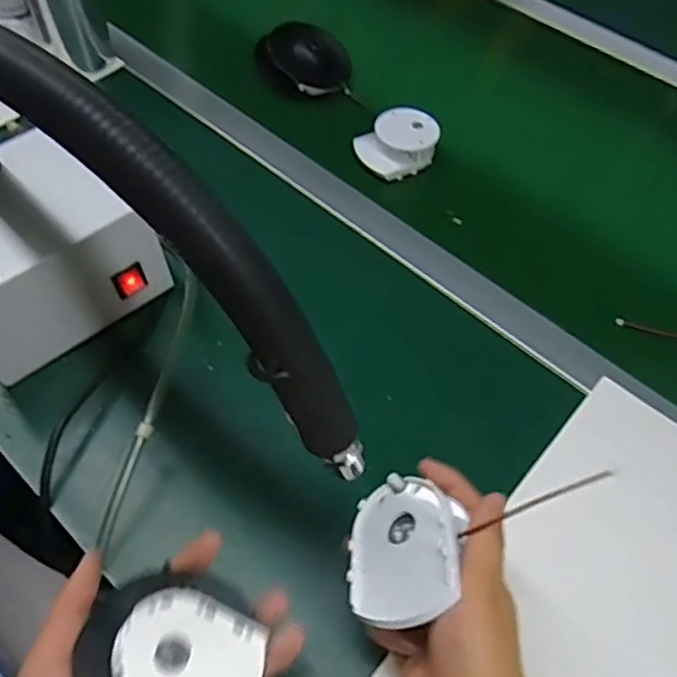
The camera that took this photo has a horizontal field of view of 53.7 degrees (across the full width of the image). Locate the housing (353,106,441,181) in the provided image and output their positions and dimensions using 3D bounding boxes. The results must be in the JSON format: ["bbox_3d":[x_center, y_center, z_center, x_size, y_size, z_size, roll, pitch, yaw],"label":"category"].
[{"bbox_3d":[0.062,-0.199,0.677,0.081,0.030,0.063,-32,62,-23],"label":"housing"}]

